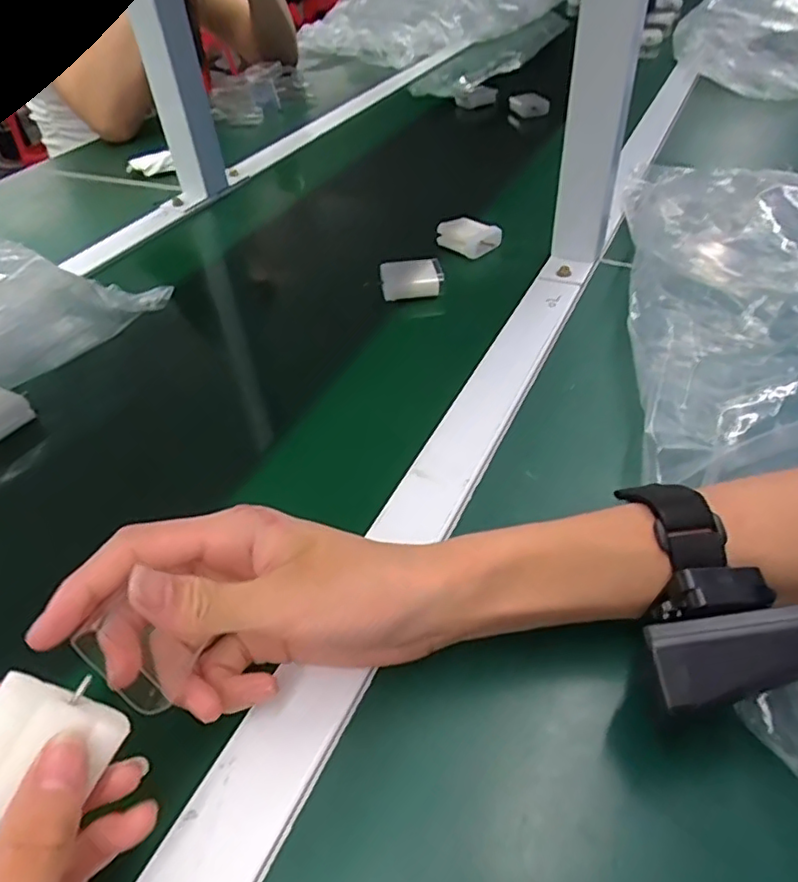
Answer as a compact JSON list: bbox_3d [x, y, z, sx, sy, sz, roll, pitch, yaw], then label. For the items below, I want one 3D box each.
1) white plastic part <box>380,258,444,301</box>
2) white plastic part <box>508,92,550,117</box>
[{"bbox_3d":[0.011,-0.141,0.532,0.052,0.019,0.039,-5,43,0],"label":"white plastic part"},{"bbox_3d":[0.189,-0.492,0.894,0.068,0.030,0.016,30,53,31],"label":"white plastic part"}]

